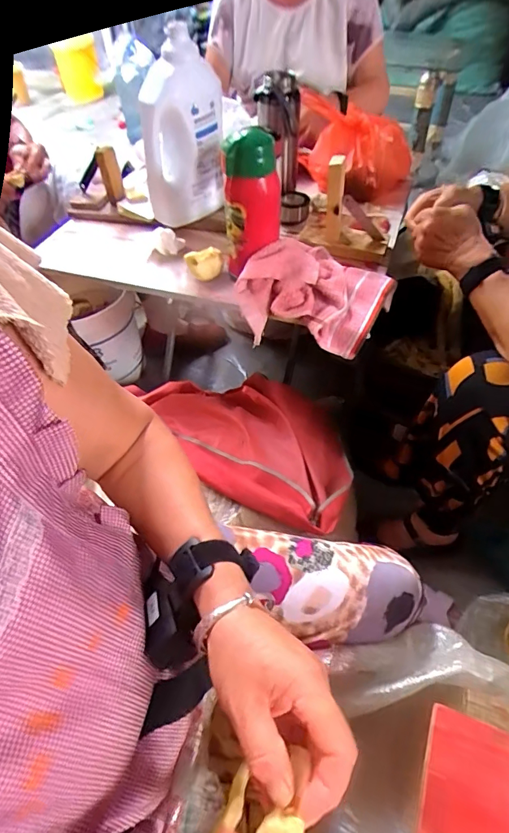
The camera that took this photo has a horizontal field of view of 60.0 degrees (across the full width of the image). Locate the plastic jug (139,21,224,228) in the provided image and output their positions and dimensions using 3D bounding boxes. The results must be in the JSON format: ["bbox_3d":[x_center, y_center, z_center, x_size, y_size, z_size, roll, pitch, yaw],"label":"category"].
[{"bbox_3d":[-0.117,-0.464,0.733,0.108,0.242,0.111,12,51,13],"label":"plastic jug"}]

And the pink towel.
[{"bbox_3d":[0.091,-0.191,0.662,0.199,0.095,0.186,20,54,19],"label":"pink towel"}]

